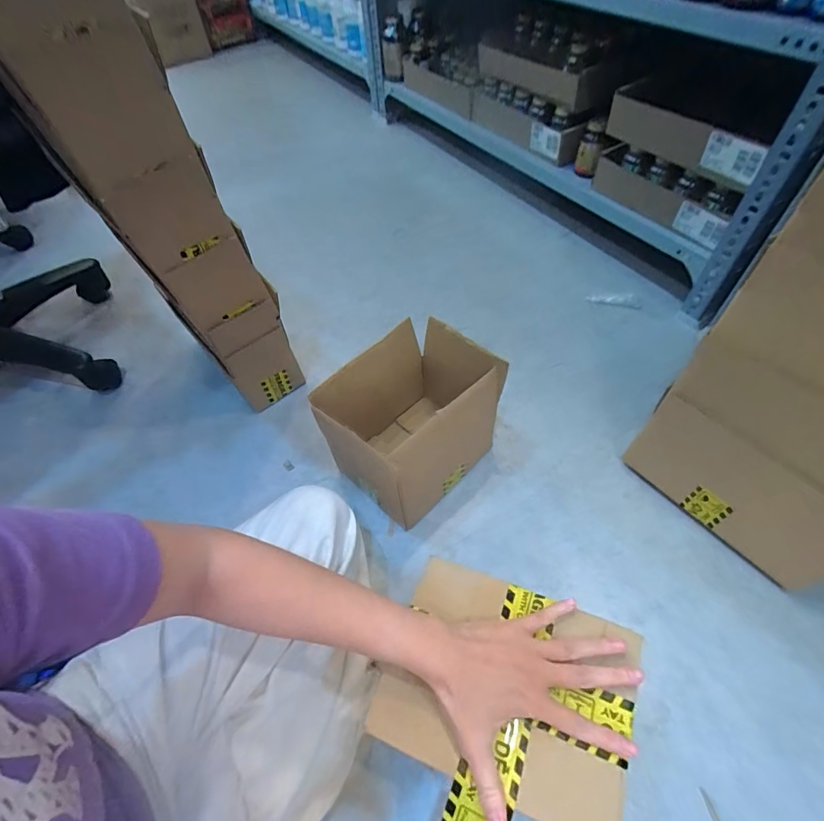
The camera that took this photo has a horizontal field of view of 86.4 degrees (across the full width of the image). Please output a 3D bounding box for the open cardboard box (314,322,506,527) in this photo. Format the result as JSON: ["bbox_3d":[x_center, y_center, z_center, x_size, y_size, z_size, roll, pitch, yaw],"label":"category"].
[{"bbox_3d":[-0.001,0.016,0.638,0.223,0.181,0.175,-39,61,-23],"label":"open cardboard box"}]

